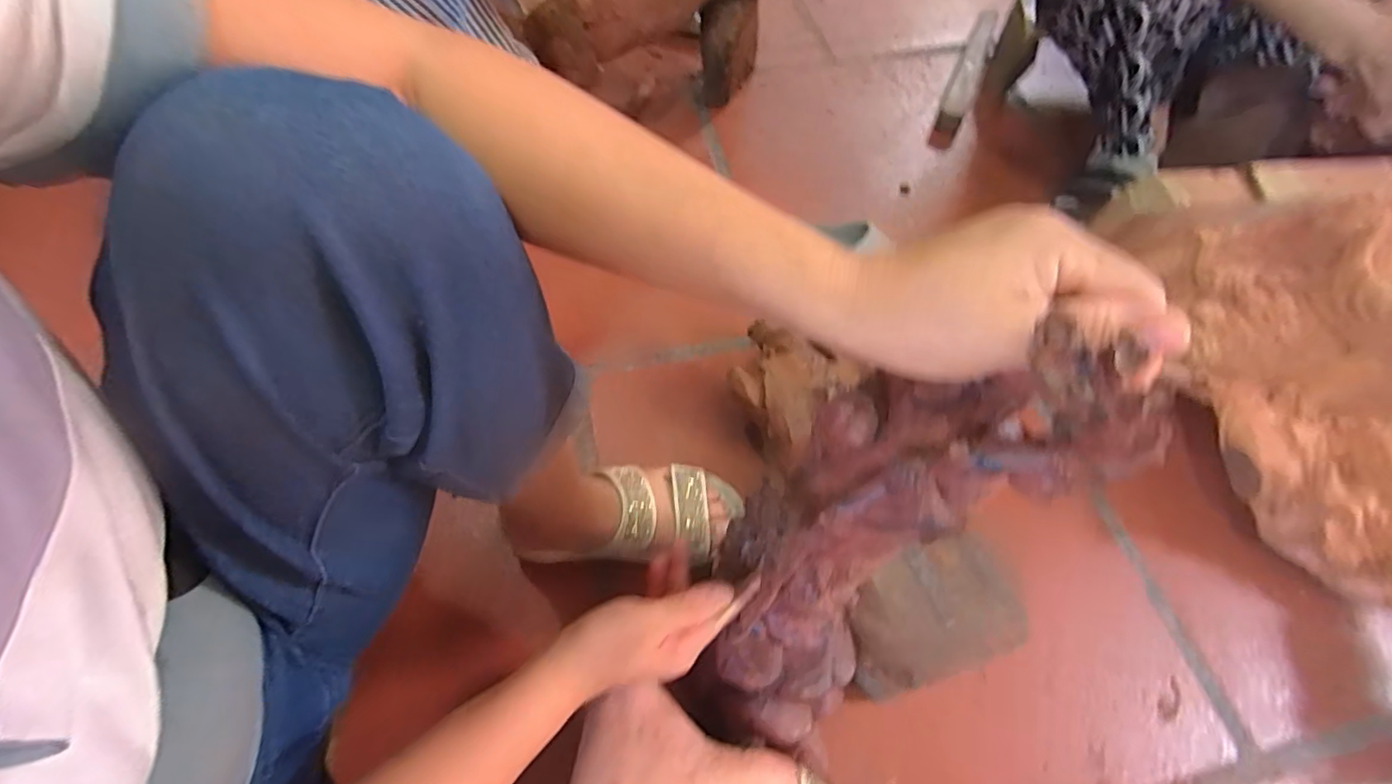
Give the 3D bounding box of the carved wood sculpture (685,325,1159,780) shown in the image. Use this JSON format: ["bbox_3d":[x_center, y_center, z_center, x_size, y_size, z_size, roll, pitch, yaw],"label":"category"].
[{"bbox_3d":[0.089,0.103,0.366,0.122,0.428,0.090,34,47,15],"label":"carved wood sculpture"}]

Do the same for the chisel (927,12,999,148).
[{"bbox_3d":[0.441,-0.519,0.969,0.043,0.039,0.346,22,63,11],"label":"chisel"}]

